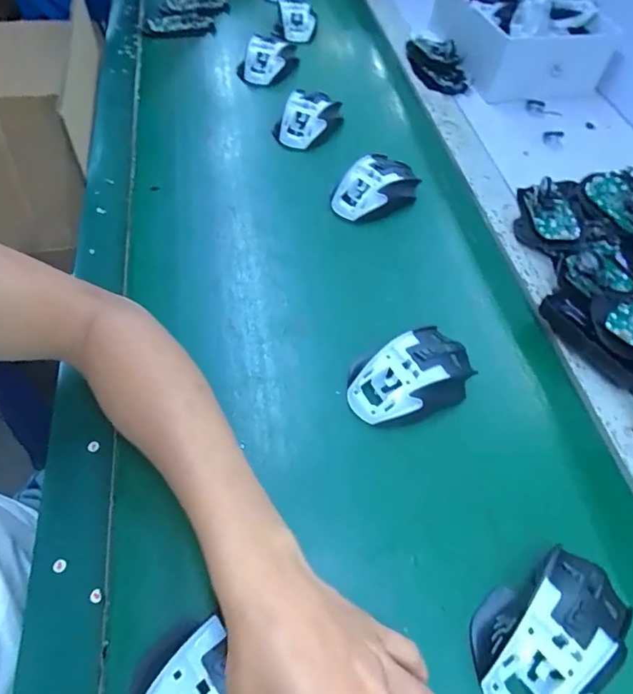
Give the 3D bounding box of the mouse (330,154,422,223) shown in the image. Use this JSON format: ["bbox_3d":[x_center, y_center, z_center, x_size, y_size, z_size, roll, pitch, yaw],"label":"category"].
[{"bbox_3d":[0.070,-0.186,0.561,0.108,0.034,0.073,-38,65,-26],"label":"mouse"}]

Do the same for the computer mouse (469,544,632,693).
[{"bbox_3d":[0.153,0.184,0.313,0.116,0.036,0.075,-31,62,-22],"label":"computer mouse"}]

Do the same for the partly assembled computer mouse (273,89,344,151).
[{"bbox_3d":[-0.010,-0.300,0.635,0.071,0.042,0.089,22,57,12],"label":"partly assembled computer mouse"}]

